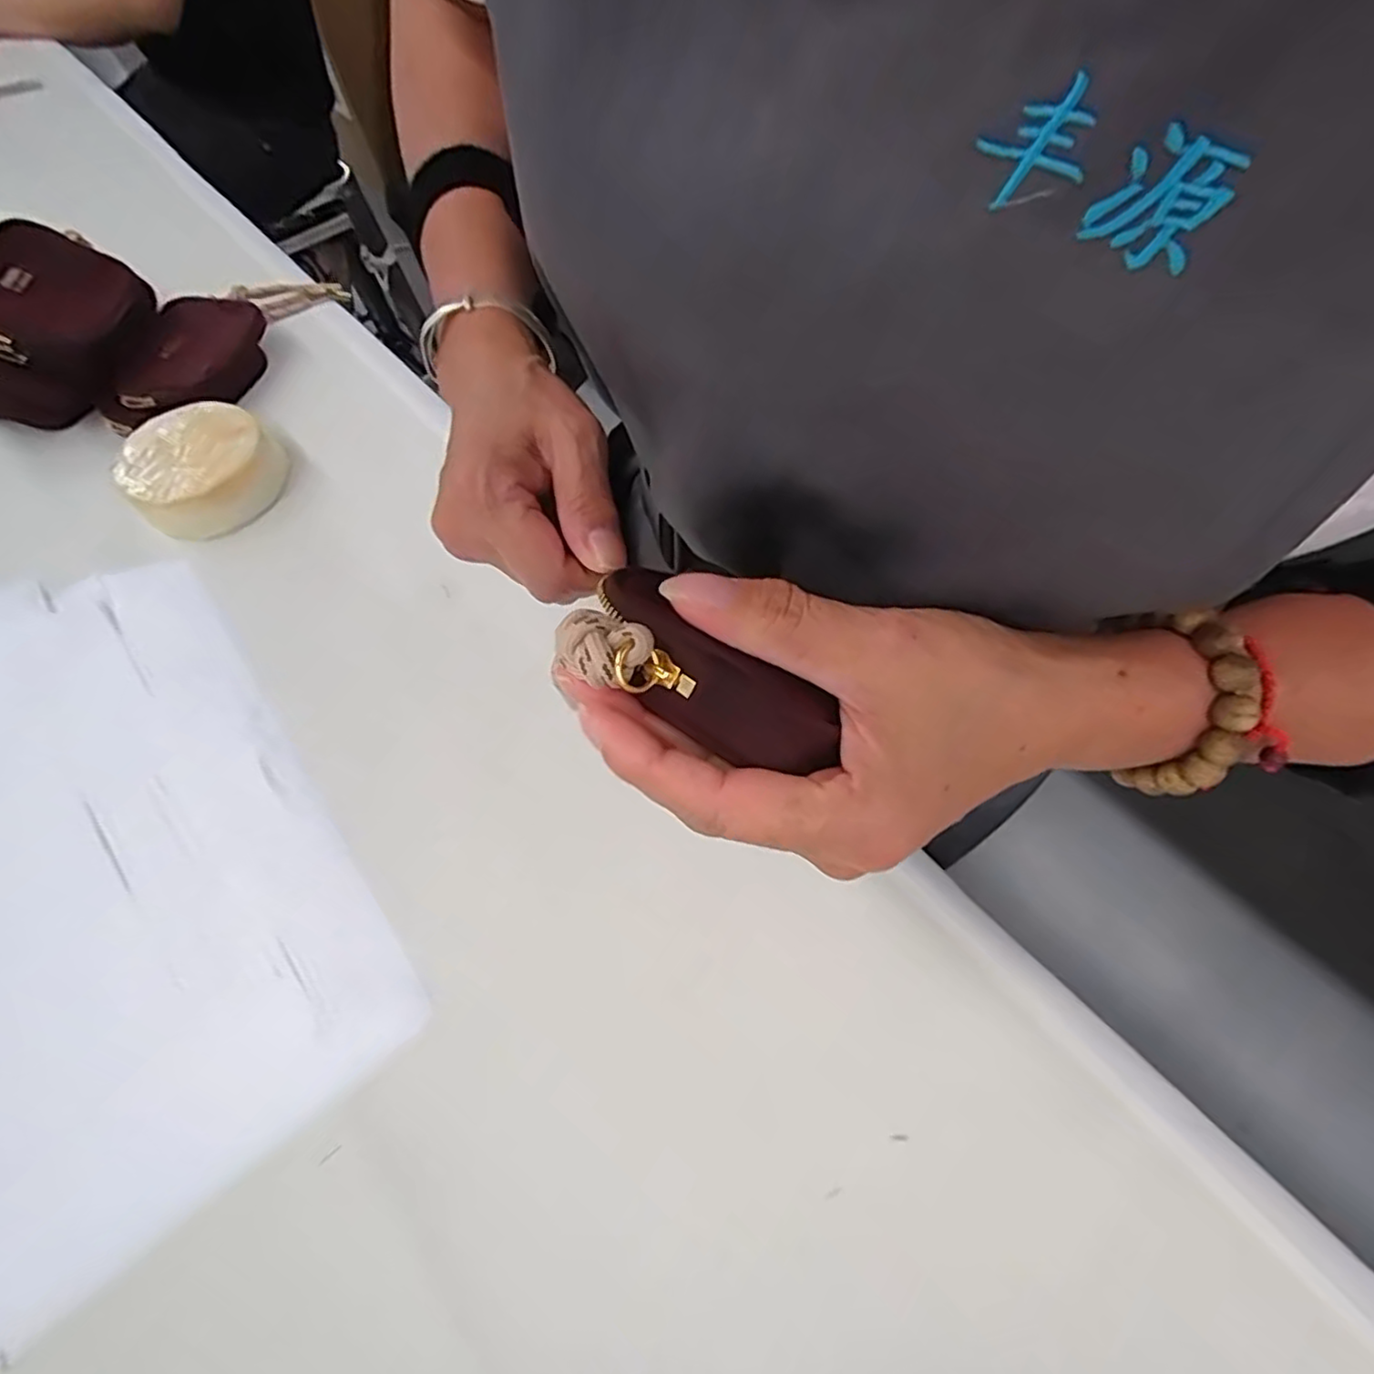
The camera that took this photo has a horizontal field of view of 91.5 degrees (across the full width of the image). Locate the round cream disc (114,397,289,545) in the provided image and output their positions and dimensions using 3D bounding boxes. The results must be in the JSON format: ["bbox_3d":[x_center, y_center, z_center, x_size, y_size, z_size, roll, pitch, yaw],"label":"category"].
[{"bbox_3d":[-0.332,-0.148,0.458,0.093,0.040,0.092,-1,60,2],"label":"round cream disc"}]

